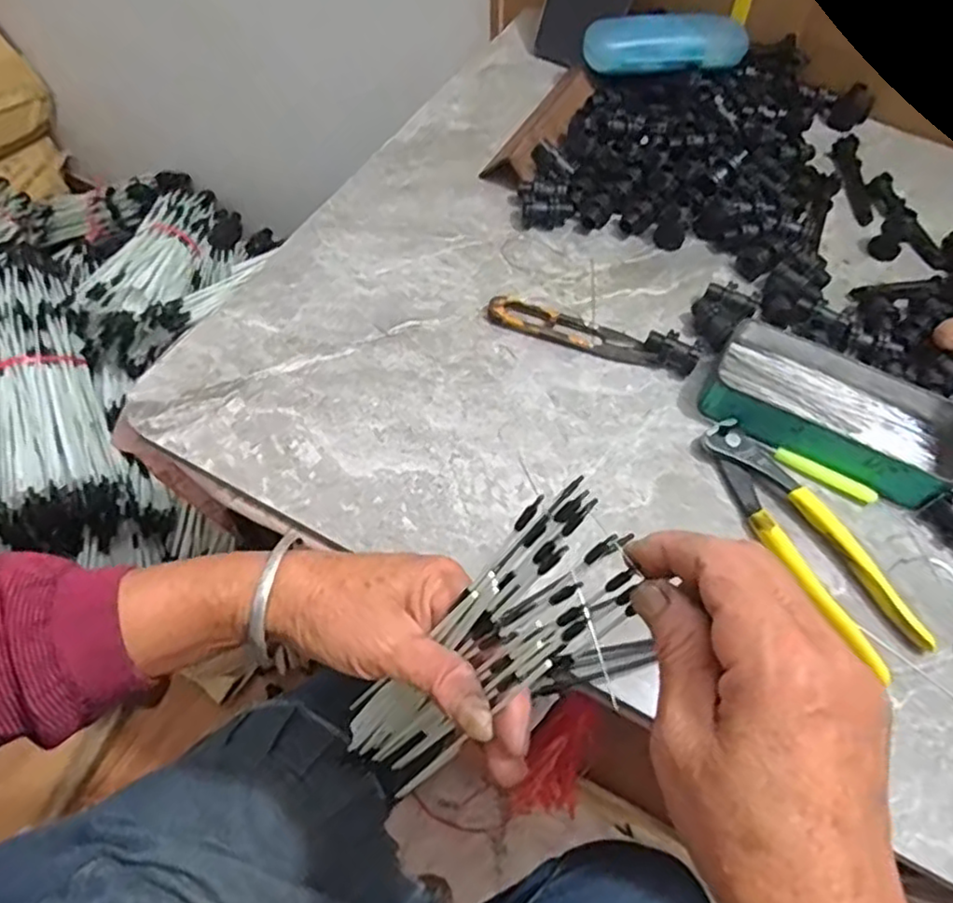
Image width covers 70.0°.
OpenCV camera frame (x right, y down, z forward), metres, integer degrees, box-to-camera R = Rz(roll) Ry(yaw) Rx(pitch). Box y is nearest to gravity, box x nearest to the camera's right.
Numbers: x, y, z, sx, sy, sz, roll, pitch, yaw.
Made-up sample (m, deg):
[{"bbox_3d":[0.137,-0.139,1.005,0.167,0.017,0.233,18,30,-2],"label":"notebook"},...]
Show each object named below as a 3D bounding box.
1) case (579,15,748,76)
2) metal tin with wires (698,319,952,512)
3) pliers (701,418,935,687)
[{"bbox_3d":[0.166,-0.355,0.601,0.147,0.035,0.049,-6,84,-10],"label":"case"},{"bbox_3d":[0.227,-0.024,0.432,0.153,0.029,0.074,26,60,11],"label":"metal tin with wires"},{"bbox_3d":[0.190,0.049,0.396,0.049,0.016,0.162,-21,63,-16],"label":"pliers"}]

